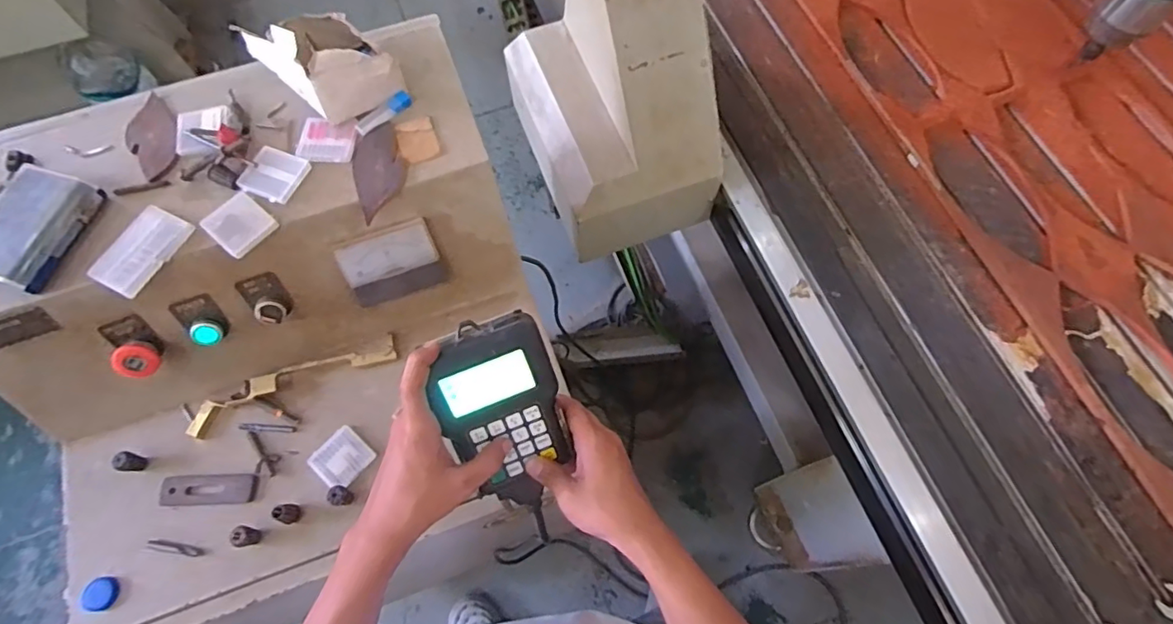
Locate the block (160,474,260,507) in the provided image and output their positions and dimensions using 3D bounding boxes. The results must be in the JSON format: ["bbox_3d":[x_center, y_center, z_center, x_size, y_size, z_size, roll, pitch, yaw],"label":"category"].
[{"bbox_3d":[-0.405,0.191,0.618,0.103,0.017,0.032,-2,67,0],"label":"block"}]

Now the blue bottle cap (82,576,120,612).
[{"bbox_3d":[-0.490,0.285,0.579,0.027,0.013,0.030,1,68,2],"label":"blue bottle cap"}]

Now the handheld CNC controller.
[{"bbox_3d":[-0.067,0.094,0.499,0.099,0.176,0.029,-22,24,-10],"label":"handheld CNC controller"}]

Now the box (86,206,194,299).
[{"bbox_3d":[-0.434,-0.061,0.558,0.052,0.014,0.089,28,71,12],"label":"box"}]

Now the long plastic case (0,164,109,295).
[{"bbox_3d":[-0.545,-0.083,0.558,0.079,0.032,0.116,17,69,8],"label":"long plastic case"}]

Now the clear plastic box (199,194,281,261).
[{"bbox_3d":[-0.344,-0.087,0.567,0.059,0.011,0.052,39,73,16],"label":"clear plastic box"}]

